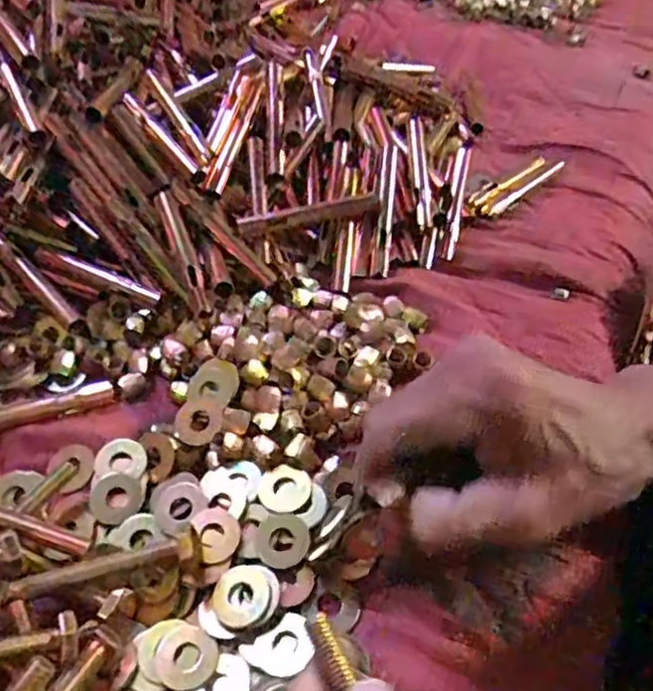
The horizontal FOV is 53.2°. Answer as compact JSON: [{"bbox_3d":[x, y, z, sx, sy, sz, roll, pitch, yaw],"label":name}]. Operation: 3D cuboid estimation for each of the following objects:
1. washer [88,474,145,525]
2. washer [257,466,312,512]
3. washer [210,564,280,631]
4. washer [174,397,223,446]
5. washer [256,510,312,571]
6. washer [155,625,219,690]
[{"bbox_3d":[-0.098,0.071,0.304,0.023,0.004,0.023,4,66,-10],"label":"washer"},{"bbox_3d":[-0.019,0.066,0.302,0.024,0.004,0.021,2,49,2],"label":"washer"},{"bbox_3d":[-0.034,0.104,0.271,0.025,0.004,0.026,-1,55,2],"label":"washer"},{"bbox_3d":[-0.063,0.038,0.323,0.025,0.004,0.023,-4,68,11],"label":"washer"},{"bbox_3d":[-0.019,0.085,0.288,0.023,0.004,0.025,0,49,0],"label":"washer"},{"bbox_3d":[-0.056,0.125,0.261,0.025,0.004,0.023,0,49,0],"label":"washer"}]

